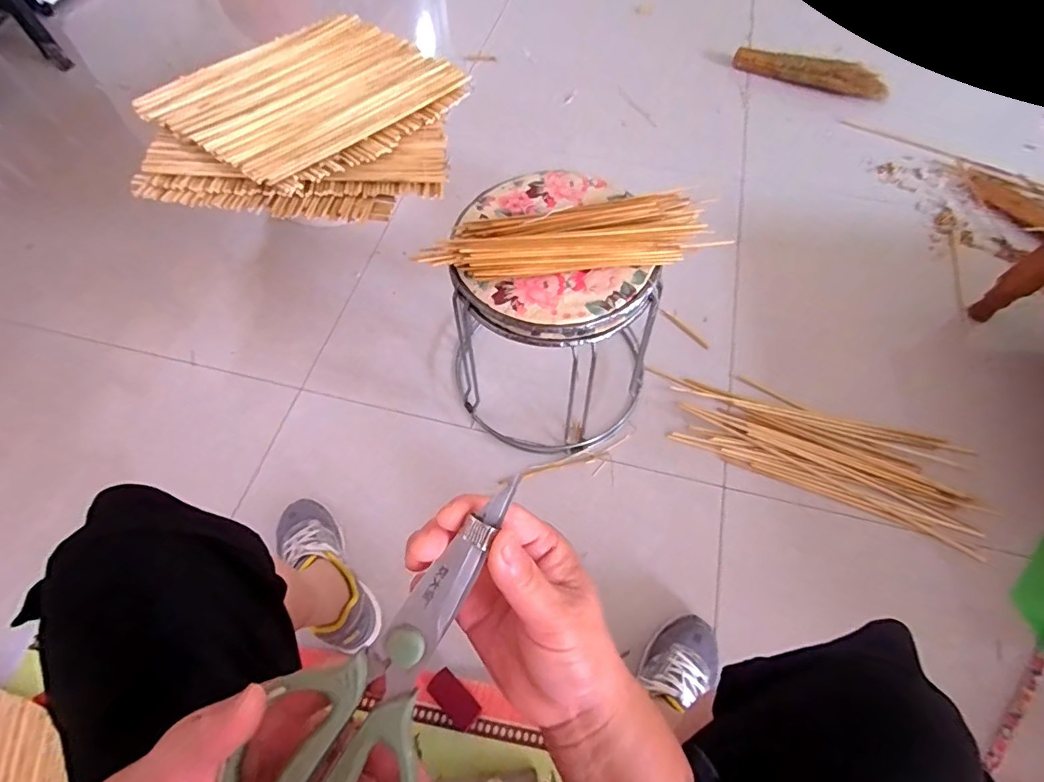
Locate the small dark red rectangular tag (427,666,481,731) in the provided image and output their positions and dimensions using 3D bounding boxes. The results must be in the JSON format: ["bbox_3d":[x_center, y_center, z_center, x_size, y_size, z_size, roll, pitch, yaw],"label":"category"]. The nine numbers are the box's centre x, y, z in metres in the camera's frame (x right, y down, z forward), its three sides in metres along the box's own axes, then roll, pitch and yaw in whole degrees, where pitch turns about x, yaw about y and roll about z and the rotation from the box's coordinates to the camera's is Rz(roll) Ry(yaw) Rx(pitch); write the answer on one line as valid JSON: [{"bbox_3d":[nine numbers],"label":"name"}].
[{"bbox_3d":[-0.095,0.429,0.675,0.076,0.007,0.038,39,69,19],"label":"small dark red rectangular tag"}]

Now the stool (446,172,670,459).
[{"bbox_3d":[0.059,-0.103,0.784,0.296,0.339,0.305,0,62,1],"label":"stool"}]

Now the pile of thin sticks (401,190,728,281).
[{"bbox_3d":[0.066,-0.201,0.630,0.373,0.032,0.102,-8,62,-4],"label":"pile of thin sticks"}]

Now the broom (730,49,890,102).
[{"bbox_3d":[0.794,-0.880,1.336,0.413,0.063,0.077,19,64,10],"label":"broom"}]

